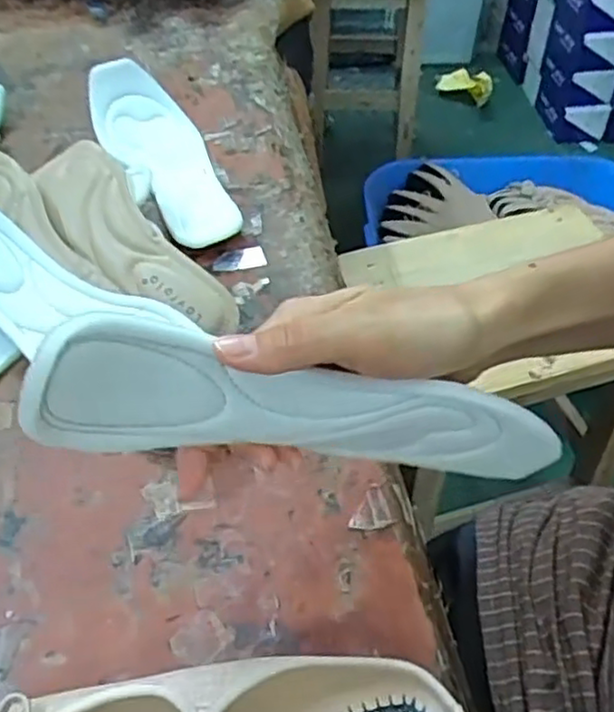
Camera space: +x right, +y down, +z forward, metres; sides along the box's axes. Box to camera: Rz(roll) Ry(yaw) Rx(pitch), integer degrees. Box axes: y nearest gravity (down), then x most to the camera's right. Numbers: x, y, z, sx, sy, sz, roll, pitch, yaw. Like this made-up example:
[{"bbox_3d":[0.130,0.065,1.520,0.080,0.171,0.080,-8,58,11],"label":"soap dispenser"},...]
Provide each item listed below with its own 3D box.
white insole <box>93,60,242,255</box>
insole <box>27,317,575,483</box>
[{"bbox_3d":[-0.124,-0.177,0.609,0.076,0.026,0.208,-25,67,-20],"label":"white insole"},{"bbox_3d":[0.007,0.027,0.295,0.231,0.064,0.028,10,45,-25],"label":"insole"}]

